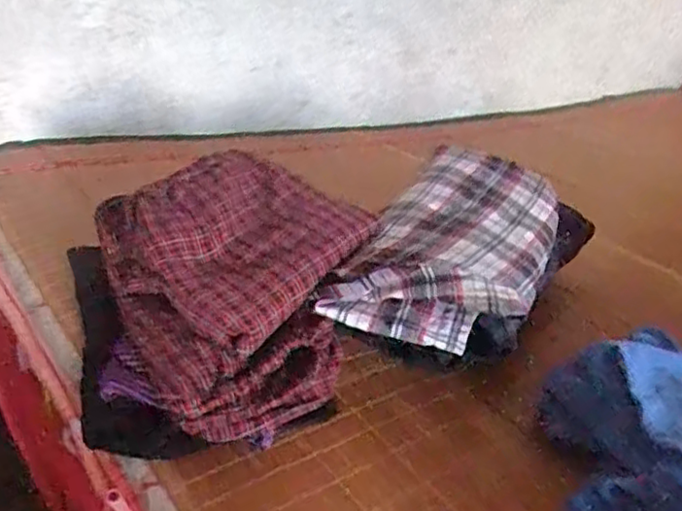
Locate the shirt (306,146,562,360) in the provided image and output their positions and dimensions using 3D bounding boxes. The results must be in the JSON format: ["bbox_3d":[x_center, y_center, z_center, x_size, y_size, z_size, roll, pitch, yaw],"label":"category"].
[{"bbox_3d":[0.124,-0.017,0.642,0.152,0.071,0.316,18,29,20],"label":"shirt"}]

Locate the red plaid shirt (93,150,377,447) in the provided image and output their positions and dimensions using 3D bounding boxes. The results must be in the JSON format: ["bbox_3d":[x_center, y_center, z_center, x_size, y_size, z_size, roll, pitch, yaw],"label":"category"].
[{"bbox_3d":[-0.088,0.004,0.602,0.211,0.114,0.303,-7,30,-26],"label":"red plaid shirt"}]

